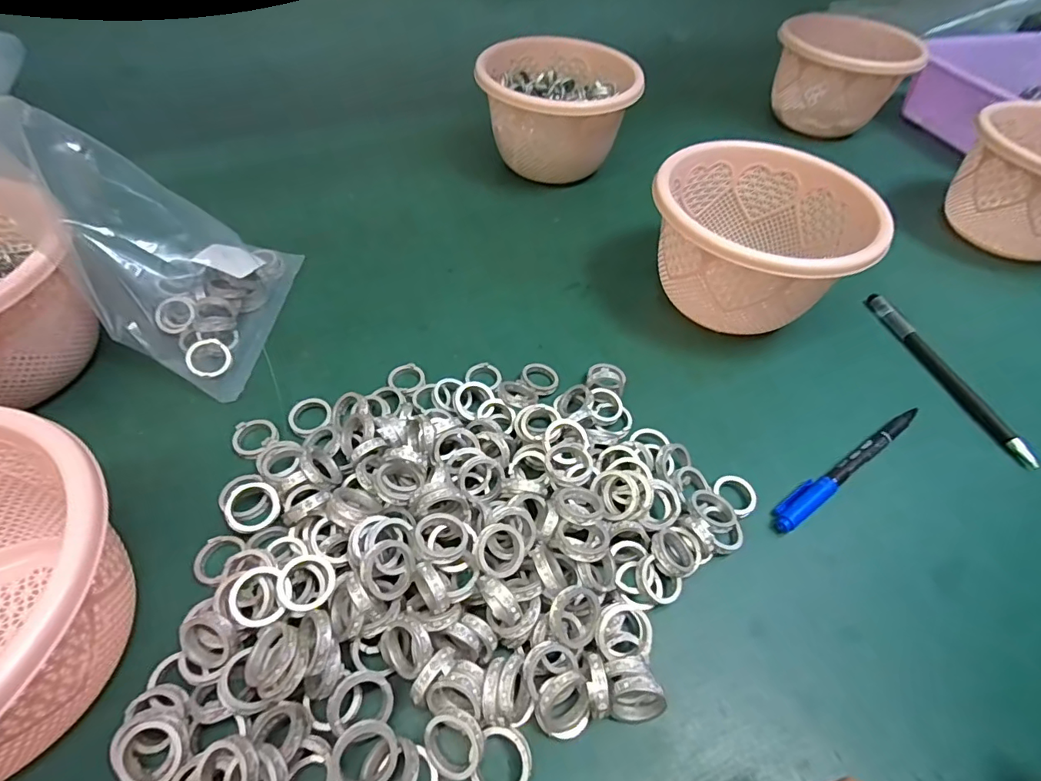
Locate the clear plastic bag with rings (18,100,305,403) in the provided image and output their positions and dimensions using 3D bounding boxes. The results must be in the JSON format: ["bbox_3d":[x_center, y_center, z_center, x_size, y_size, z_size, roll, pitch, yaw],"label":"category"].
[{"bbox_3d":[-0.218,-0.090,0.304,0.087,0.123,0.136,4,53,-2],"label":"clear plastic bag with rings"}]

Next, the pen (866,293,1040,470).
[{"bbox_3d":[0.301,-0.014,0.351,0.009,0.012,0.154,-9,54,-11],"label":"pen"}]

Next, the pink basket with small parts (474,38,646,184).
[{"bbox_3d":[0.035,-0.265,0.475,0.138,0.087,0.122,16,54,7],"label":"pink basket with small parts"}]

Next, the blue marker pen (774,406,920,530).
[{"bbox_3d":[0.198,0.044,0.297,0.138,0.009,0.014,-28,60,-23],"label":"blue marker pen"}]

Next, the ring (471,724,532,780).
[{"bbox_3d":[-0.008,0.152,0.201,0.025,0.011,0.026,-17,66,2],"label":"ring"}]

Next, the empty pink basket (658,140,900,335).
[{"bbox_3d":[0.162,-0.103,0.358,0.138,0.089,0.136,2,53,-3],"label":"empty pink basket"}]

